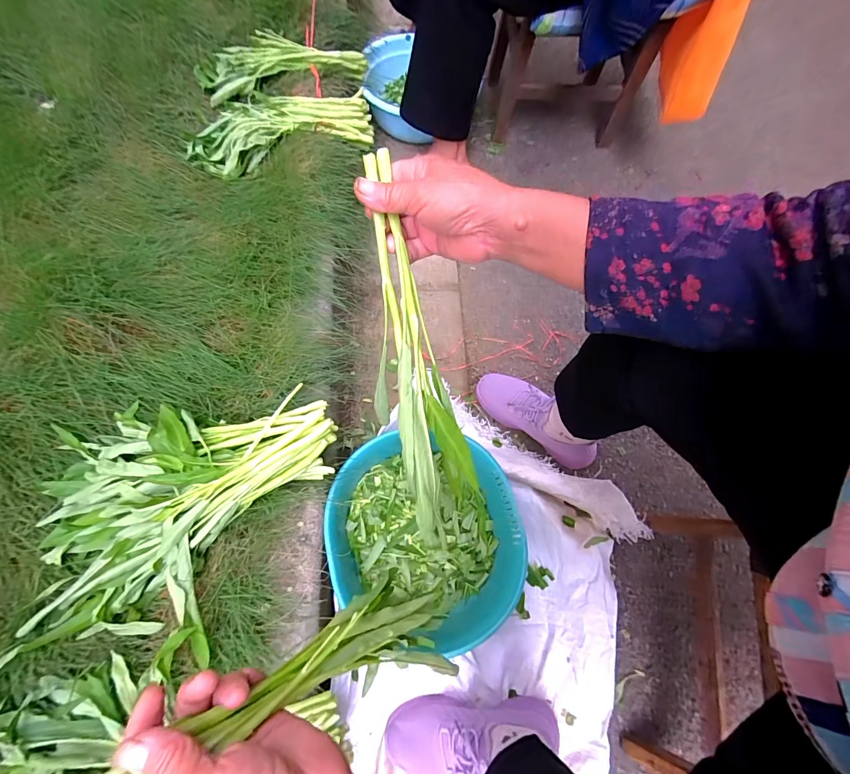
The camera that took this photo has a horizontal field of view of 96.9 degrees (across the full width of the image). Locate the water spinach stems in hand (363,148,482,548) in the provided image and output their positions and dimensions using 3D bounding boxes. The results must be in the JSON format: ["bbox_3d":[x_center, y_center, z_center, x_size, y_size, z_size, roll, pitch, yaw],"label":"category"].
[{"bbox_3d":[-0.009,-0.031,0.332,0.078,0.068,0.316,-12,97,-6],"label":"water spinach stems in hand"}]

